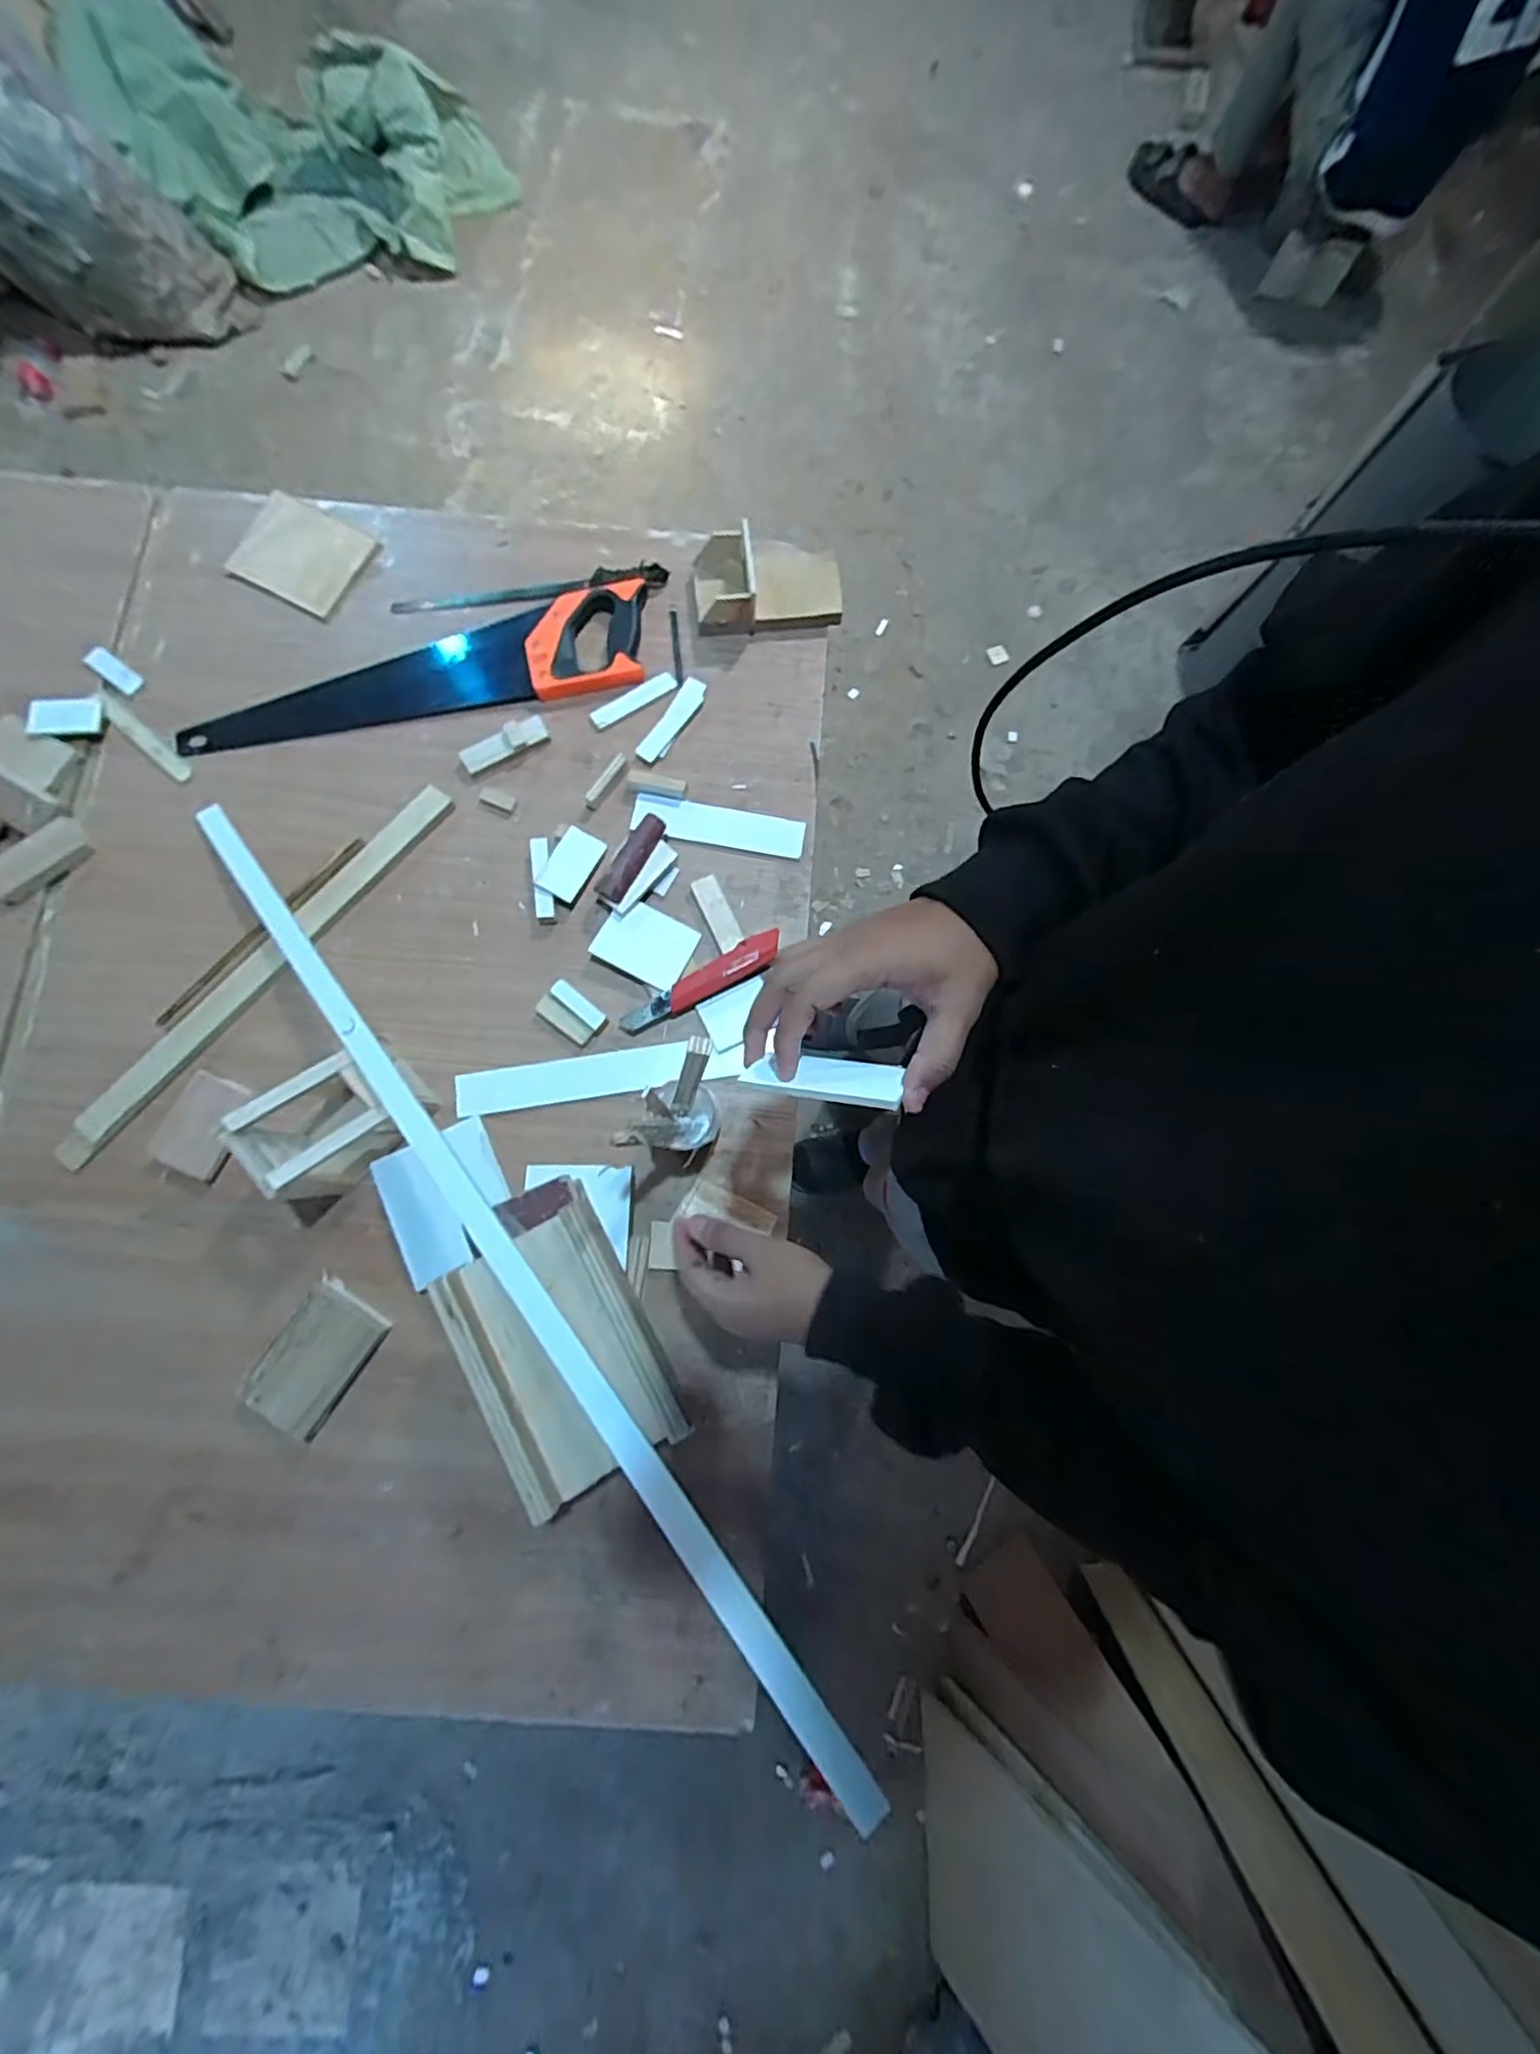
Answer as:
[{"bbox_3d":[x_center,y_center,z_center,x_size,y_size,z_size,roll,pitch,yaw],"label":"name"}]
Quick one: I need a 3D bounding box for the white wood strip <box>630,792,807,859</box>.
[{"bbox_3d":[-0.056,-0.219,0.717,0.184,0.008,0.045,9,80,1],"label":"white wood strip"}]

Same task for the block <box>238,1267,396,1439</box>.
[{"bbox_3d":[-0.416,0.302,0.607,0.079,0.033,0.111,31,81,5],"label":"block"}]

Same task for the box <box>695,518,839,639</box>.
[{"bbox_3d":[-0.003,-0.511,0.749,0.167,0.044,0.112,-4,80,-2],"label":"box"}]

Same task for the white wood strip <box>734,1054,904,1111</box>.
[{"bbox_3d":[0.028,0.027,0.360,0.084,0.046,0.004,7,116,14],"label":"white wood strip"}]

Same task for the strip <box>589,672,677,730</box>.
[{"bbox_3d":[-0.153,-0.368,0.745,0.105,0.007,0.022,-32,82,-6],"label":"strip"}]

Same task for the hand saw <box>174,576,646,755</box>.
[{"bbox_3d":[-0.396,-0.407,0.739,0.511,0.025,0.127,-10,80,-3],"label":"hand saw"}]

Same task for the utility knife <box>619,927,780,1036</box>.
[{"bbox_3d":[-0.068,-0.044,0.679,0.181,0.019,0.034,-31,82,-6],"label":"utility knife"}]

